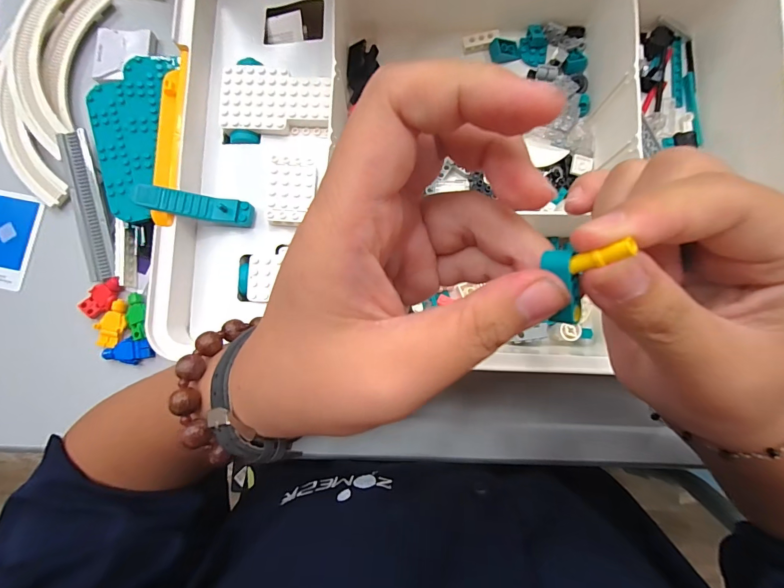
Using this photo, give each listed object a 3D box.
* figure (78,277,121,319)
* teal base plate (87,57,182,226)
[{"bbox_3d":[-0.242,0.001,0.308,0.039,0.013,0.022,-37,85,-2],"label":"figure"},{"bbox_3d":[-0.223,-0.133,0.307,0.068,0.011,0.146,5,84,8],"label":"teal base plate"}]

